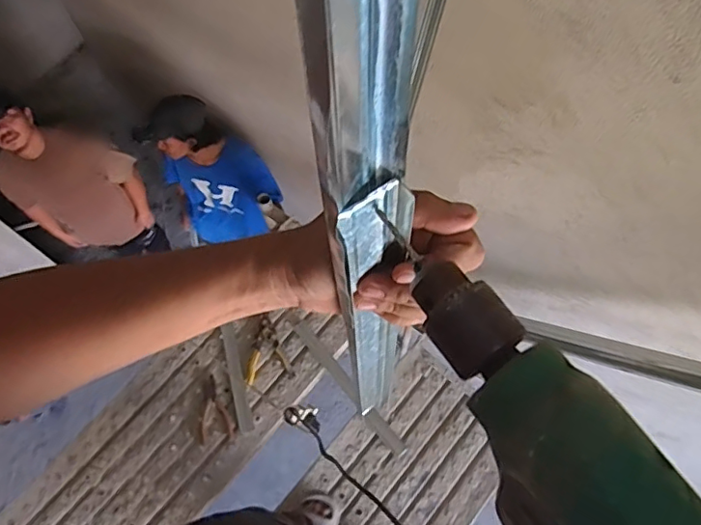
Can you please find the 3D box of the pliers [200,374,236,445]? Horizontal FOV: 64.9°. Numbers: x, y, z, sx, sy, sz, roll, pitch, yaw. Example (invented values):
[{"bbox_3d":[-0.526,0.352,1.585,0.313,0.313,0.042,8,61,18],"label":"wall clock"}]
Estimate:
[{"bbox_3d":[-0.384,0.410,1.526,0.091,0.010,0.185,-18,67,-6],"label":"pliers"}]

